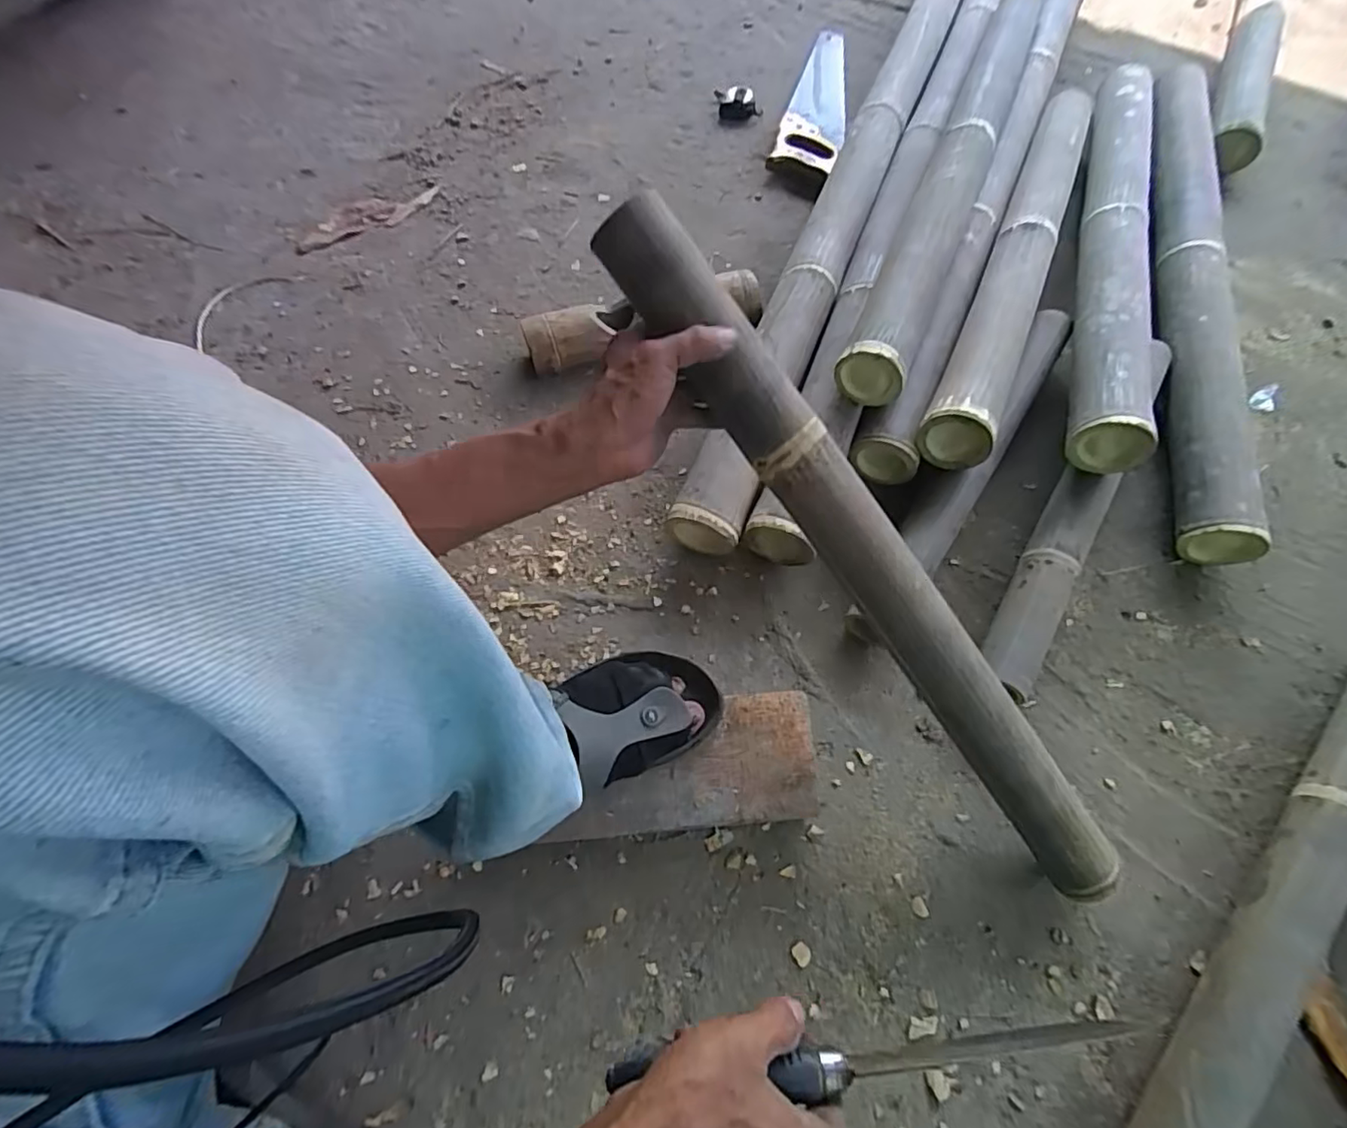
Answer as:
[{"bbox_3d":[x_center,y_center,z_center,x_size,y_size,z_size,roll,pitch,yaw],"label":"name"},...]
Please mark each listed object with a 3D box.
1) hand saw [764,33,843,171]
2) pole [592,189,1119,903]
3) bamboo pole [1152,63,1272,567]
[{"bbox_3d":[0.288,-0.902,1.132,0.116,0.024,0.500,15,66,6],"label":"hand saw"},{"bbox_3d":[0.174,0.018,0.486,0.060,0.054,0.681,-42,101,-18],"label":"pole"},{"bbox_3d":[0.769,-0.451,0.886,0.092,0.105,0.998,14,68,7],"label":"bamboo pole"}]

